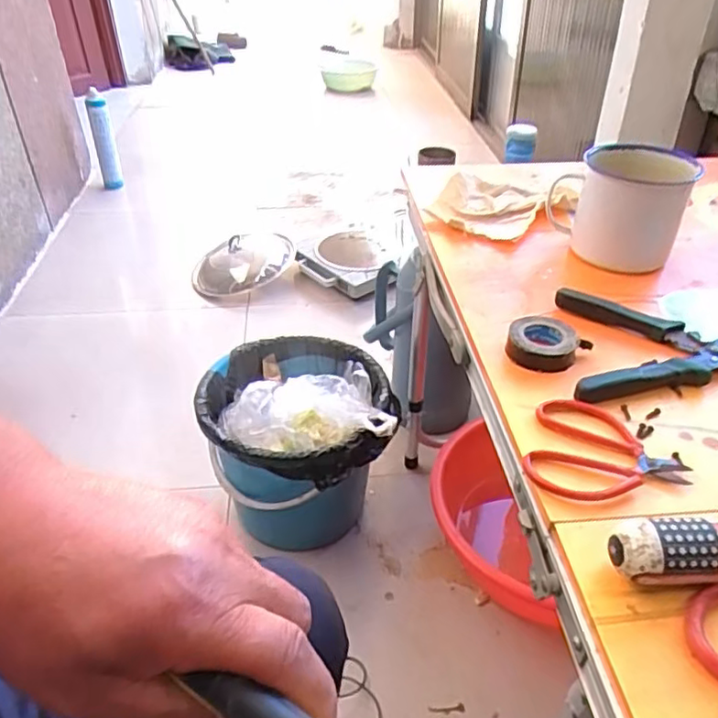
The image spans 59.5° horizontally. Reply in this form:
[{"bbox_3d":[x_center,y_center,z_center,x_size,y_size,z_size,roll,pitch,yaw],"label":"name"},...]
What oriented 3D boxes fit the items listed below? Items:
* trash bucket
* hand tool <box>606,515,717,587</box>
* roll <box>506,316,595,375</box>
[{"bbox_3d":[-0.092,0.142,0.993,0.263,0.266,0.271,-1,38,0],"label":"trash bucket"},{"bbox_3d":[0.225,0.104,0.337,0.179,0.040,0.024,-2,38,-1],"label":"hand tool"},{"bbox_3d":[0.150,-0.012,0.505,0.053,0.021,0.052,-1,38,0],"label":"roll"}]

